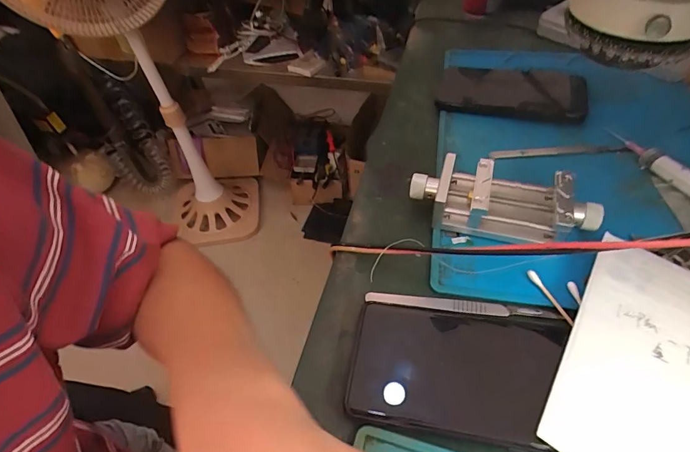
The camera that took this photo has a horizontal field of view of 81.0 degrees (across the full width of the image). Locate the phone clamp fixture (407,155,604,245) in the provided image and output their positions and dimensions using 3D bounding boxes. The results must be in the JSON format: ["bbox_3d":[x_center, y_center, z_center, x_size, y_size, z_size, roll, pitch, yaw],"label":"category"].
[{"bbox_3d":[0.119,-0.018,0.312,0.134,0.034,0.056,12,52,16],"label":"phone clamp fixture"}]

